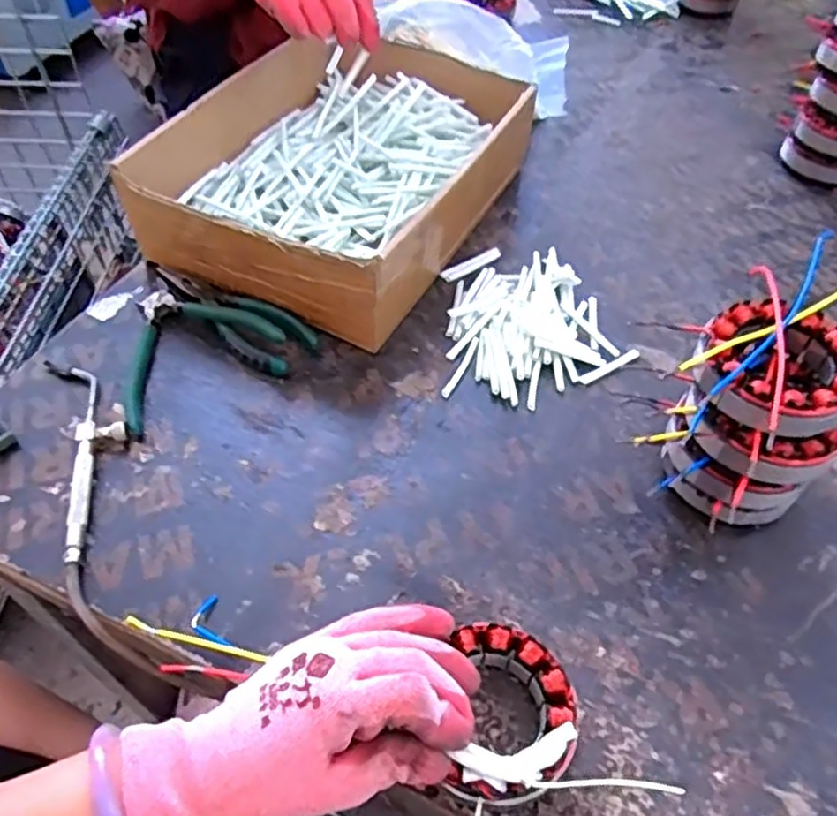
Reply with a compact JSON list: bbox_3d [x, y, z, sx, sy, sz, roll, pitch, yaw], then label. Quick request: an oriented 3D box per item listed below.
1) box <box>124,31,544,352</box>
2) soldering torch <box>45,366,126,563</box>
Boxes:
[{"bbox_3d":[-0.062,-0.218,0.631,0.237,0.101,0.335,23,54,16],"label":"box"},{"bbox_3d":[-0.226,0.025,0.481,0.045,0.014,0.178,-17,53,-14],"label":"soldering torch"}]

